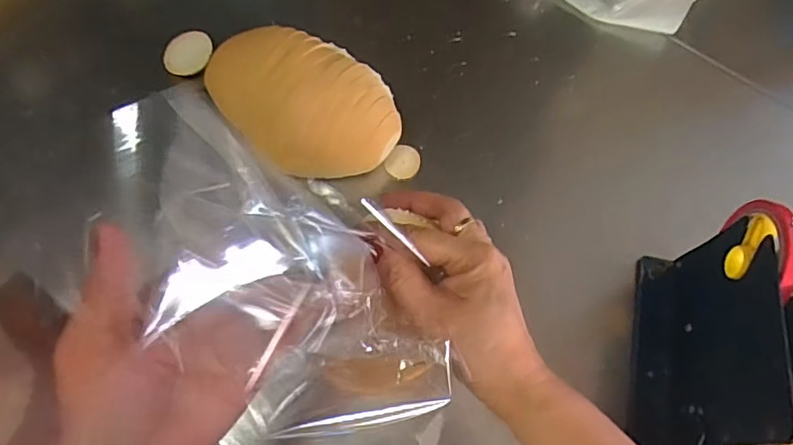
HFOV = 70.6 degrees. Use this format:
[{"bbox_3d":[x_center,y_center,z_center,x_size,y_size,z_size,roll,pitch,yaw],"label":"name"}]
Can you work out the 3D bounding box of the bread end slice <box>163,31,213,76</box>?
[{"bbox_3d":[-0.205,-0.167,0.554,0.035,0.006,0.050,43,81,-25],"label":"bread end slice"}]

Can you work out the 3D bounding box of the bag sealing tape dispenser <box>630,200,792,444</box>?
[{"bbox_3d":[0.232,0.102,0.408,0.050,0.151,0.214,8,67,0],"label":"bag sealing tape dispenser"}]

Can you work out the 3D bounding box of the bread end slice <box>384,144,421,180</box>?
[{"bbox_3d":[0.008,-0.058,0.541,0.030,0.006,0.037,33,70,10],"label":"bread end slice"}]

